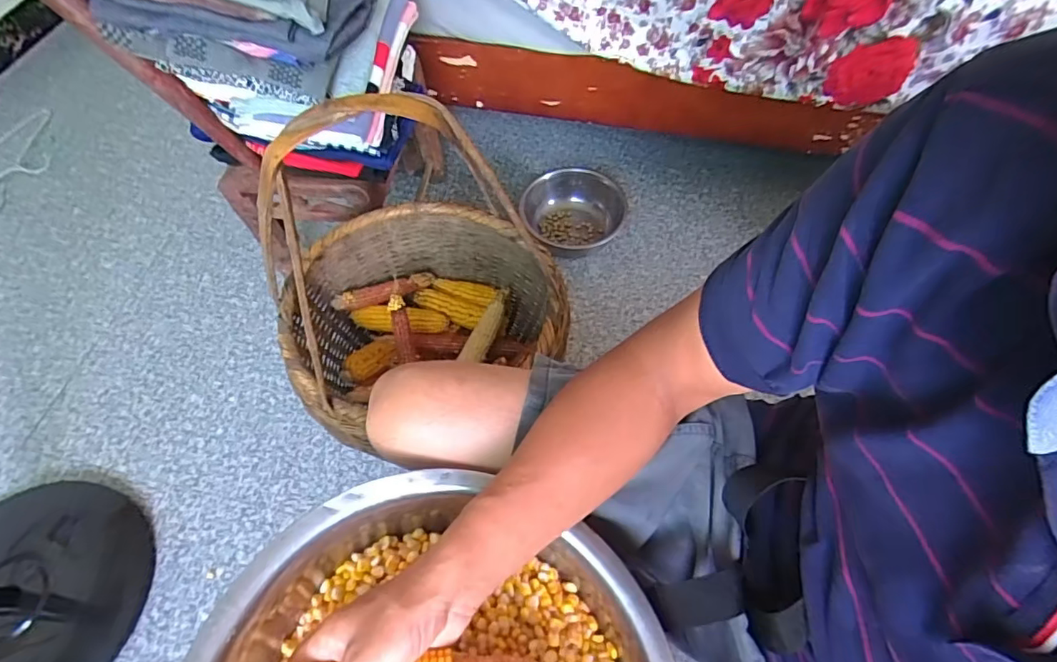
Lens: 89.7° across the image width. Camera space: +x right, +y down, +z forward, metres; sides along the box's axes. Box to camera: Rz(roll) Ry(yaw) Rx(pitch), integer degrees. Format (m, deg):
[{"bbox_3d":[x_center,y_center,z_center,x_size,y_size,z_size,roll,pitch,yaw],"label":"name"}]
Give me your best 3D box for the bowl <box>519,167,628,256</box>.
[{"bbox_3d":[0.099,-0.245,1.149,0.227,0.087,0.208,3,59,3],"label":"bowl"}]

